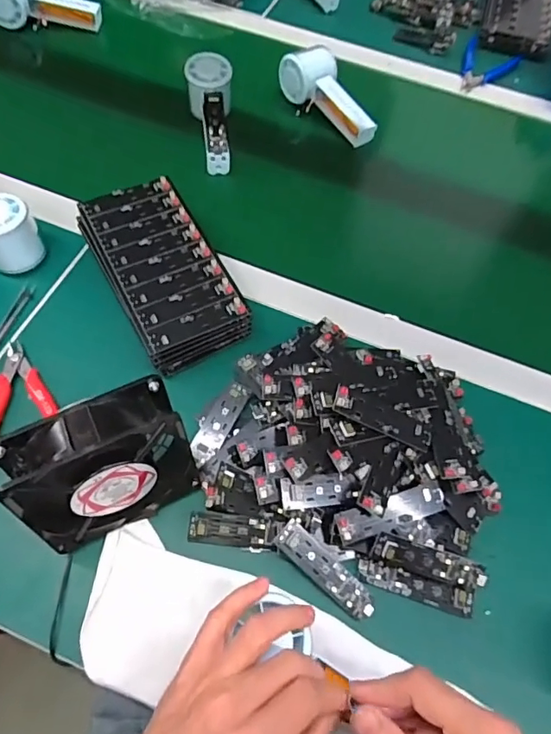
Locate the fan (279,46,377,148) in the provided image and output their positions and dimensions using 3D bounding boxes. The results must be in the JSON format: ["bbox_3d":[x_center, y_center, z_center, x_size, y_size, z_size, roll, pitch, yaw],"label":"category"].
[{"bbox_3d":[0.075,-0.351,0.651,0.061,0.048,0.140,-37,70,-20],"label":"fan"}]

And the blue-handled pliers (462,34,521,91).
[{"bbox_3d":[0.299,-0.434,0.734,0.076,0.015,0.109,32,65,12],"label":"blue-handled pliers"}]

